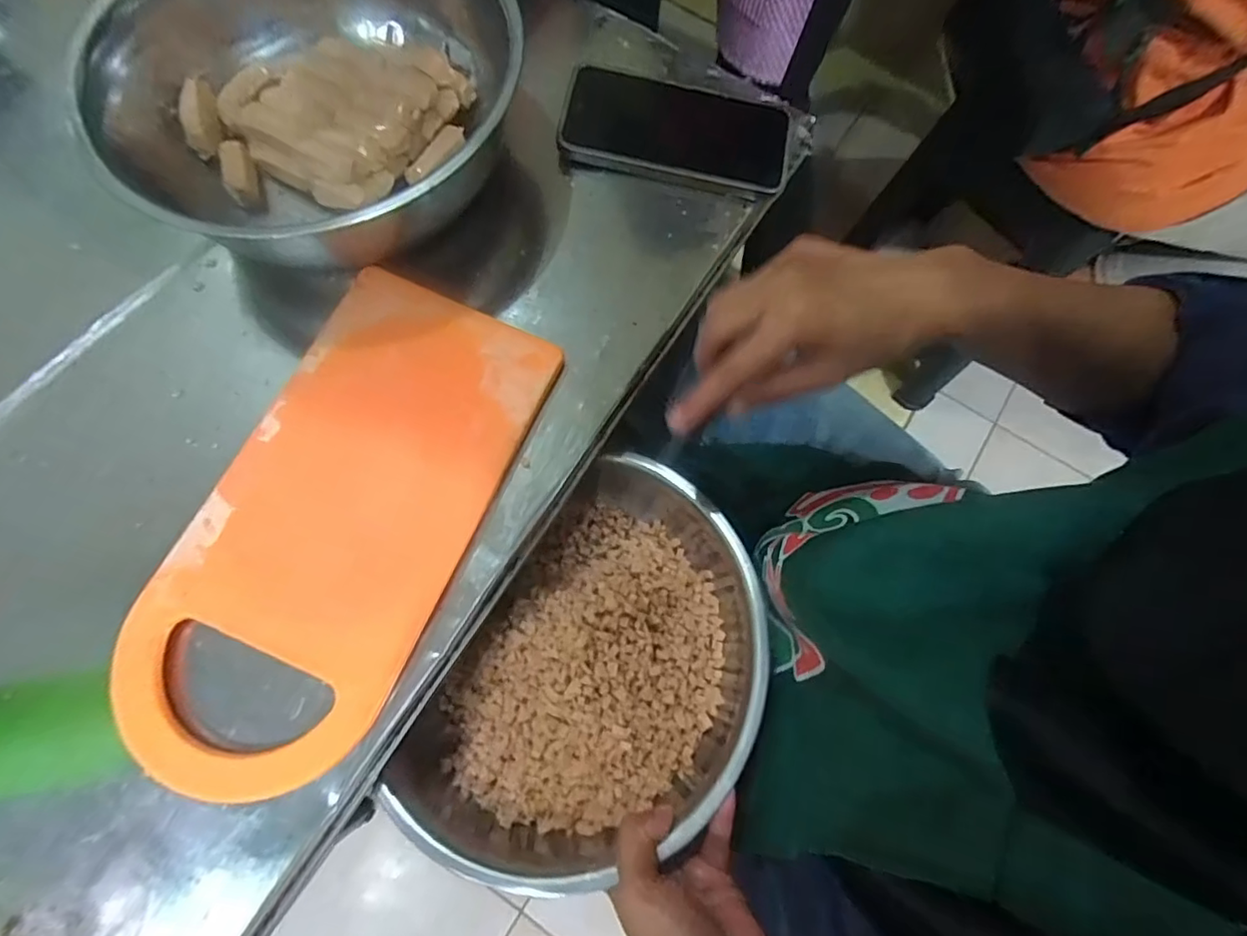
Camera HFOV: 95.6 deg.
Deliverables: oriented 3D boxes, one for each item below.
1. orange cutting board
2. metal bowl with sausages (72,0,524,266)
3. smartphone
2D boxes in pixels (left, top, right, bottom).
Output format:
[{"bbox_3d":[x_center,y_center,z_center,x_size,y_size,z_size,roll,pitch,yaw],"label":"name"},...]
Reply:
[{"bbox_3d":[-0.163,0.027,0.329,0.141,0.018,0.294,24,74,5],"label":"orange cutting board"},{"bbox_3d":[-0.185,-0.233,0.367,0.237,0.085,0.221,1,73,-2],"label":"metal bowl with sausages"},{"bbox_3d":[0.038,-0.249,0.418,0.164,0.017,0.079,9,73,0],"label":"smartphone"}]

